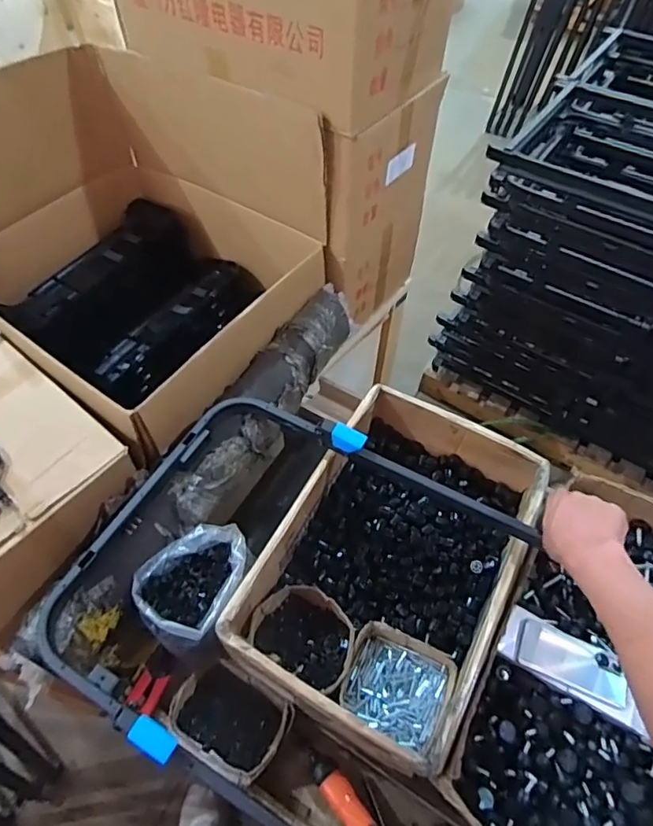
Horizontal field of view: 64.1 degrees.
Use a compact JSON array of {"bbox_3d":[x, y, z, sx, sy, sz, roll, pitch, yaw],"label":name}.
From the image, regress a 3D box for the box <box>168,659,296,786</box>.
[{"bbox_3d":[-0.151,0.473,0.796,0.170,0.084,0.139,26,58,17],"label":"box"}]

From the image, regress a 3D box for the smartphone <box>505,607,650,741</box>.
[{"bbox_3d":[0.376,0.380,0.798,0.158,0.011,0.069,20,56,13],"label":"smartphone"}]

